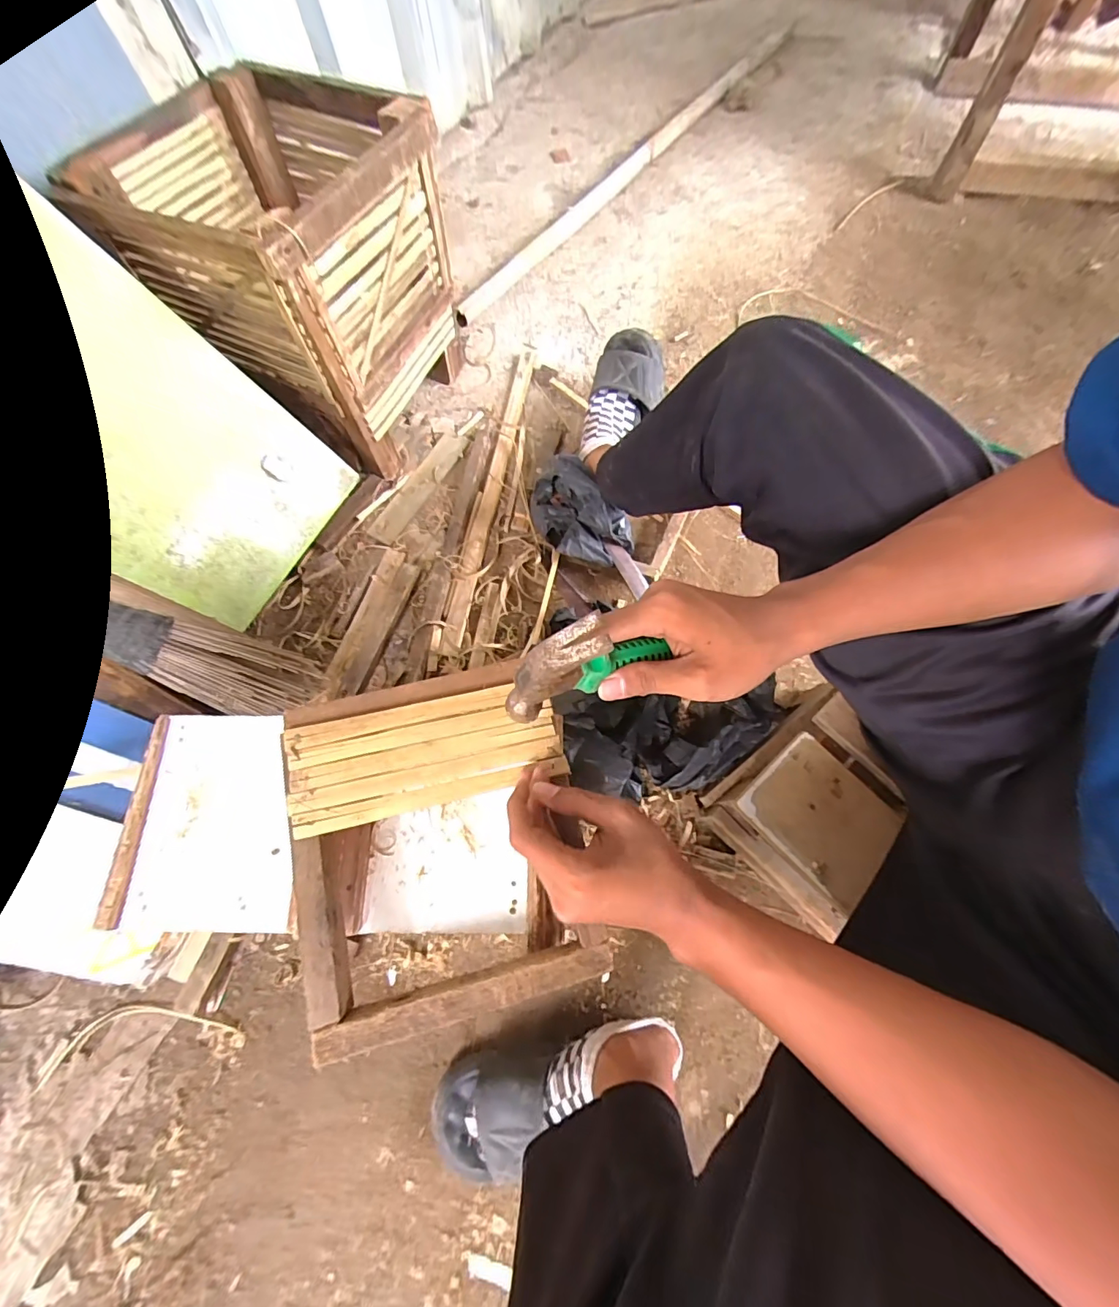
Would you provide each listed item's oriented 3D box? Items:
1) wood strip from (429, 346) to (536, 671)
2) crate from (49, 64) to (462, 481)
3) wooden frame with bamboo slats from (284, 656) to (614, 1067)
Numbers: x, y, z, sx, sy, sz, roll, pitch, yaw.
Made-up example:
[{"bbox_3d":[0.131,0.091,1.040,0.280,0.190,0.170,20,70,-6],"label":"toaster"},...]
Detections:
[{"bbox_3d":[-0.127,-0.293,0.875,0.040,0.016,0.681,10,71,4],"label":"wood strip"},{"bbox_3d":[-0.403,-0.583,0.801,0.369,0.388,0.342,31,73,11],"label":"crate"},{"bbox_3d":[-0.089,0.138,0.376,0.200,0.052,0.237,-14,71,-5],"label":"wooden frame with bamboo slats"}]

